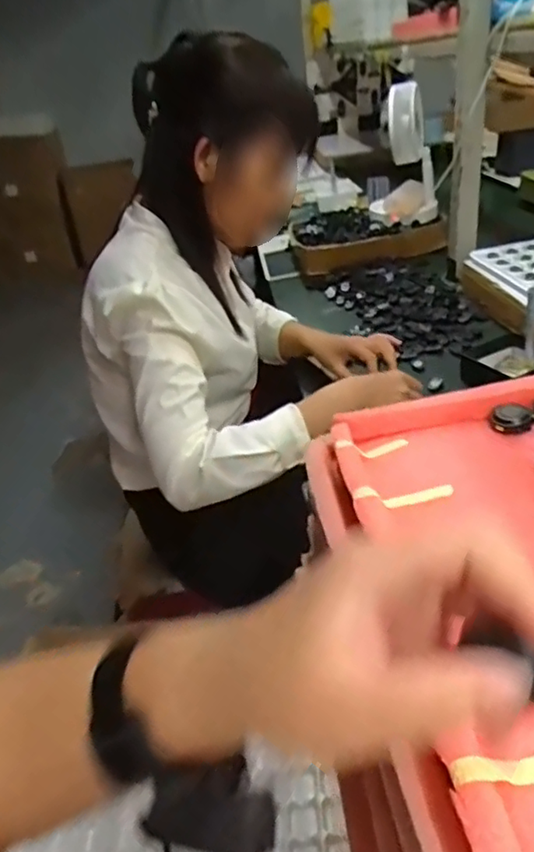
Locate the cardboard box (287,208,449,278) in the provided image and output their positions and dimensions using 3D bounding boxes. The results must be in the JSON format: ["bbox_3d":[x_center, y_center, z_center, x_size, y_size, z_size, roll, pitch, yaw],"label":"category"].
[{"bbox_3d":[0.227,-0.471,1.467,0.335,0.079,0.326,-12,32,-8],"label":"cardboard box"}]

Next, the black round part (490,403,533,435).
[{"bbox_3d":[0.191,-0.006,0.468,0.030,0.009,0.030,13,37,29],"label":"black round part"}]

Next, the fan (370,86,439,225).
[{"bbox_3d":[0.324,-0.619,1.390,0.146,0.289,0.135,4,34,18],"label":"fan"}]

